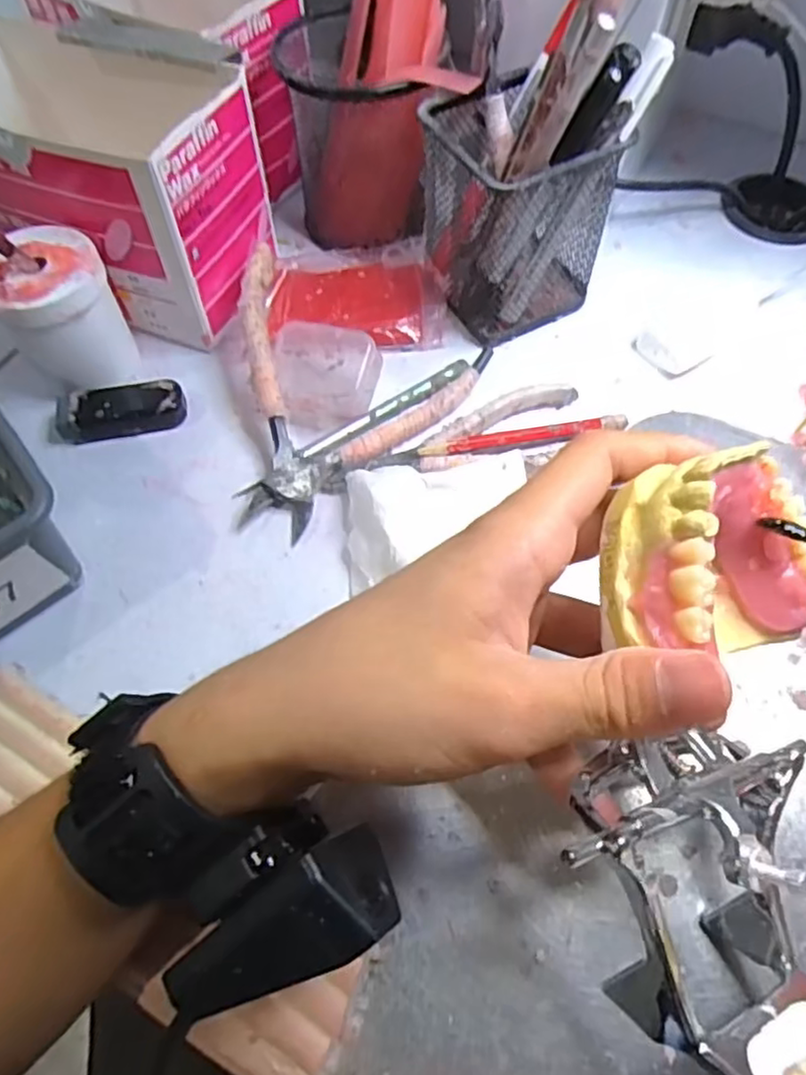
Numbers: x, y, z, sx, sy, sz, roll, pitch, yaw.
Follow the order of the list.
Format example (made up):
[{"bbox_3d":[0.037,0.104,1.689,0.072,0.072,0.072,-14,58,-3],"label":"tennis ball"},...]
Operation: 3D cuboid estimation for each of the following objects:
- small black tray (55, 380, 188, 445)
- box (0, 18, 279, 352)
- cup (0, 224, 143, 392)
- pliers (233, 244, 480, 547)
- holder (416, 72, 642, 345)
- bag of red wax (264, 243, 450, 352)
[{"bbox_3d":[-0.141,-0.063,0.339,0.060,0.018,0.022,-12,60,-6],"label":"small black tray"},{"bbox_3d":[-0.155,-0.188,0.356,0.156,0.096,0.103,17,62,10],"label":"box"},{"bbox_3d":[-0.164,-0.109,0.327,0.052,0.061,0.049,0,60,1],"label":"cup"},{"bbox_3d":[-0.047,-0.078,0.329,0.122,0.041,0.139,37,67,20],"label":"pliers"},{"bbox_3d":[0.056,-0.166,0.348,0.079,0.101,0.078,-20,61,-10],"label":"holder"},{"bbox_3d":[-0.025,-0.139,0.379,0.095,0.014,0.072,0,60,1],"label":"bag of red wax"}]

